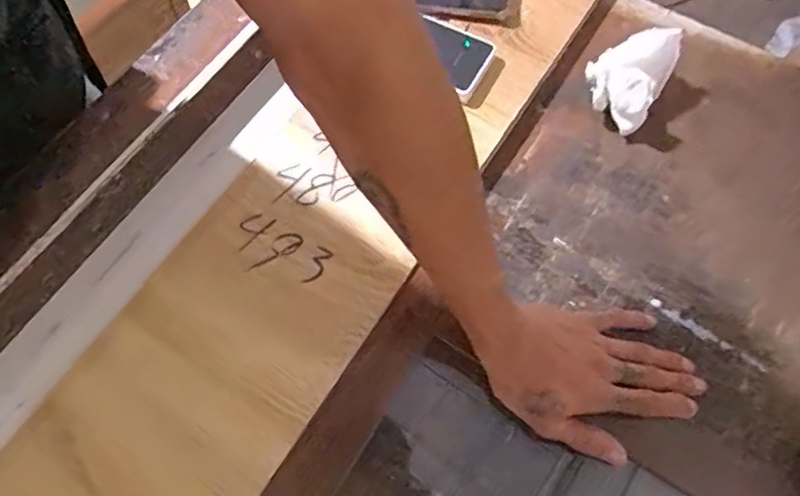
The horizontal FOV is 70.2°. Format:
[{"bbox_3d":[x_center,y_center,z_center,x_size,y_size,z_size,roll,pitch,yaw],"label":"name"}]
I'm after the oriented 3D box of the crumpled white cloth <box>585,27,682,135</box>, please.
[{"bbox_3d":[0.214,-0.164,0.536,0.070,0.057,0.084,31,71,11],"label":"crumpled white cloth"}]

